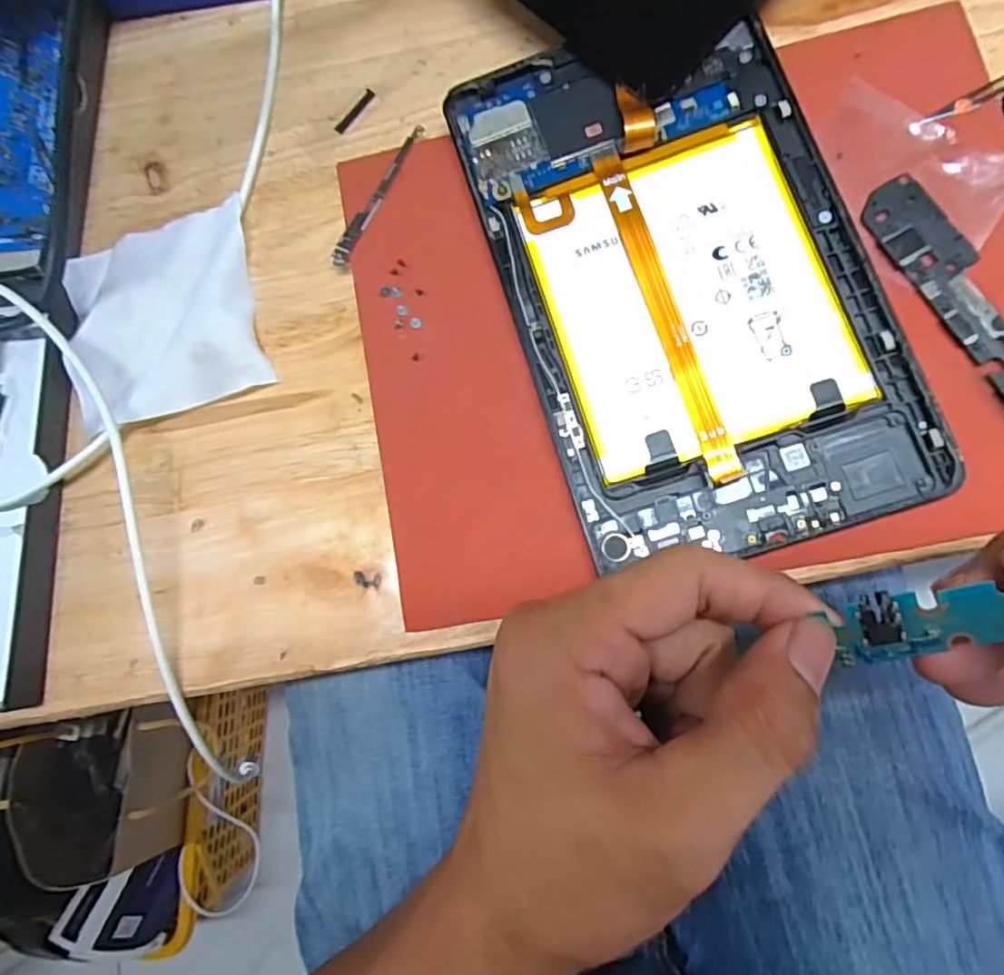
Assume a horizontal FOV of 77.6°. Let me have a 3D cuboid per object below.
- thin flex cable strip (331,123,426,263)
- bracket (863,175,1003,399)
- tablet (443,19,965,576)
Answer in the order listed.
[{"bbox_3d":[-0.050,-0.120,0.255,0.008,0.006,0.066,30,86,12],"label":"thin flex cable strip"},{"bbox_3d":[0.165,-0.062,0.213,0.029,0.008,0.108,-31,78,2],"label":"bracket"},{"bbox_3d":[0.064,-0.077,0.226,0.120,0.011,0.200,-18,79,5],"label":"tablet"}]

